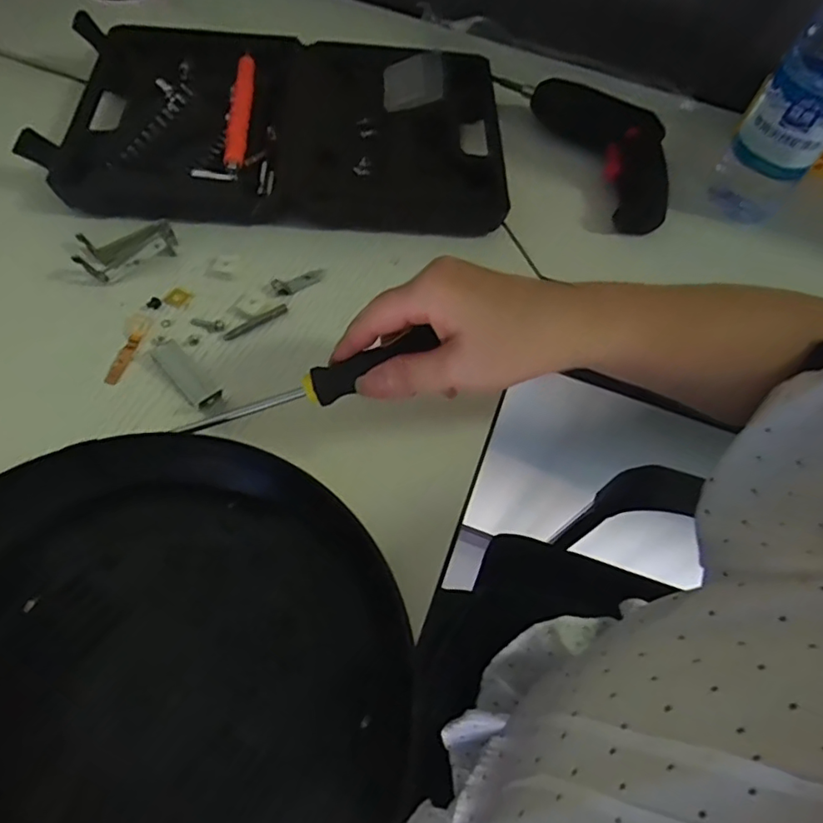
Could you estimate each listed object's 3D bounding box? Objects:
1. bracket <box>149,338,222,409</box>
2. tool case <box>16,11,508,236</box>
[{"bbox_3d":[-0.145,-0.025,0.372,0.019,0.010,0.060,-39,71,-24],"label":"bracket"},{"bbox_3d":[-0.100,-0.241,0.474,0.342,0.032,0.214,3,60,-4],"label":"tool case"}]

